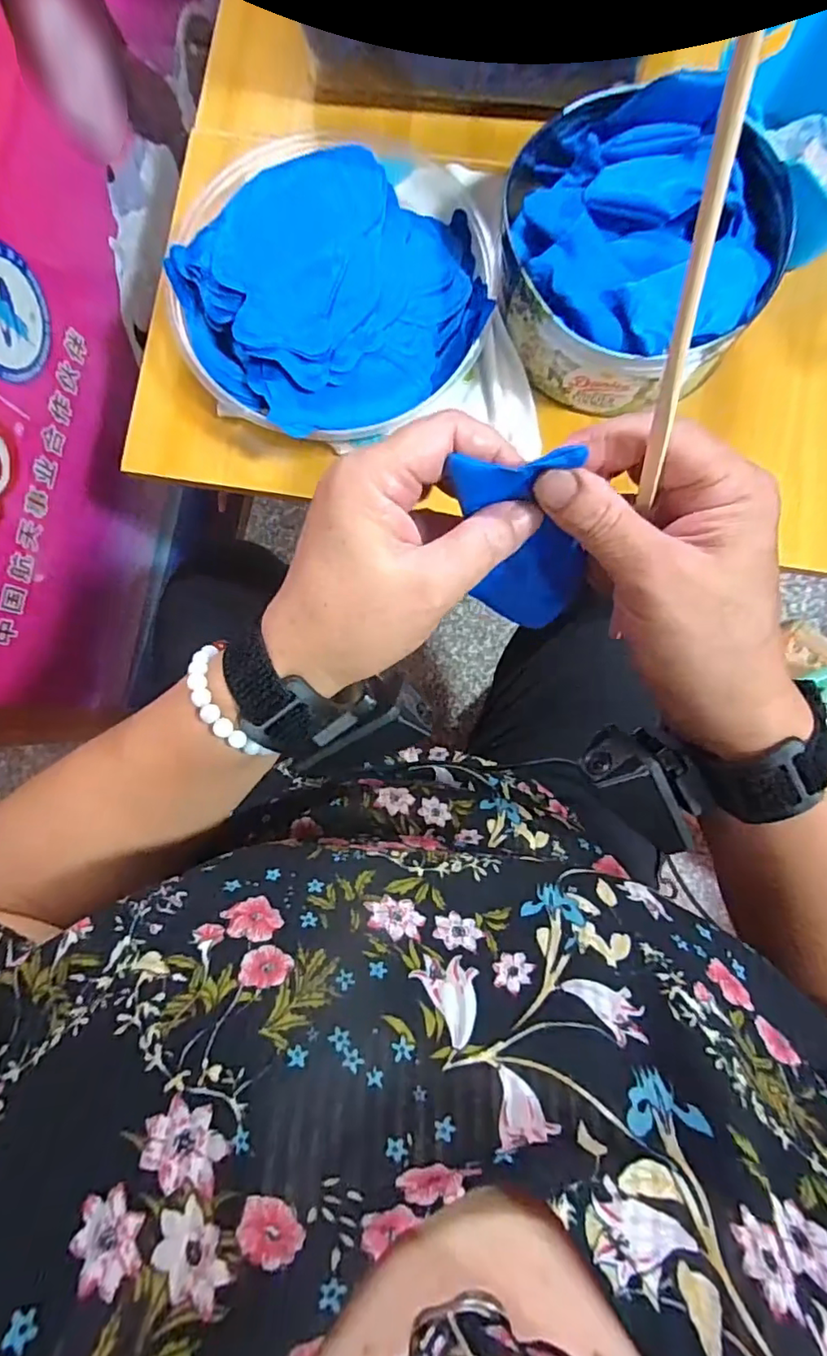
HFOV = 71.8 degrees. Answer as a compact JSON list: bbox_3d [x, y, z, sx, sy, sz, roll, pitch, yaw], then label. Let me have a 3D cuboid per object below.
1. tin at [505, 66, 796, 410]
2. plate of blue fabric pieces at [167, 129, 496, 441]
[{"bbox_3d":[0.154,-0.288,0.390,0.181,0.080,0.171,0,86,2],"label":"tin"},{"bbox_3d":[-0.057,-0.292,0.422,0.229,0.054,0.217,0,86,2],"label":"plate of blue fabric pieces"}]

